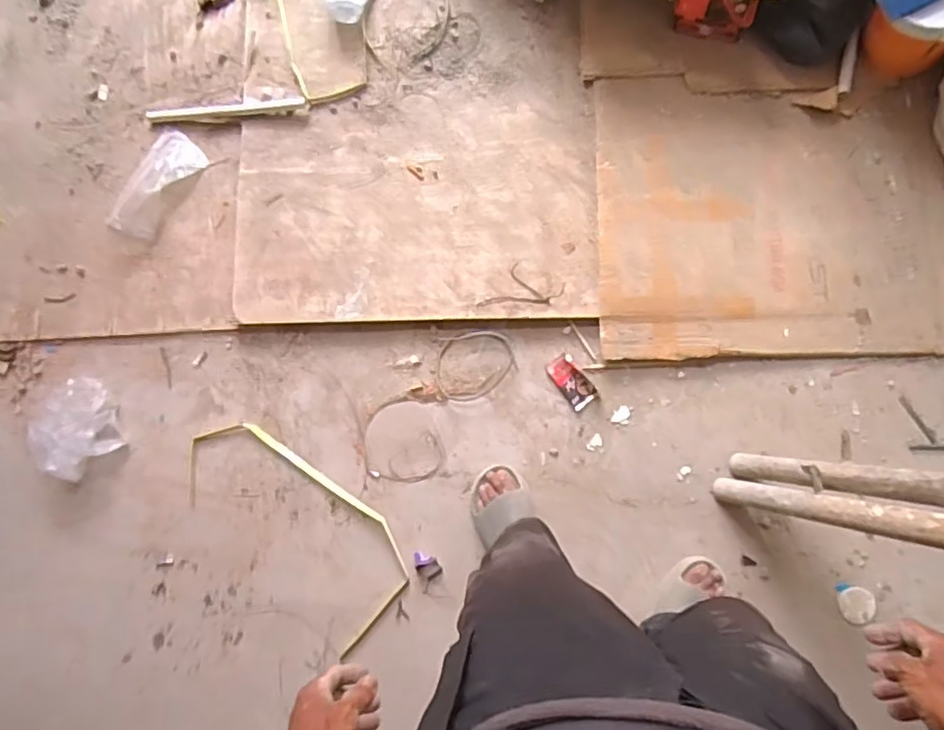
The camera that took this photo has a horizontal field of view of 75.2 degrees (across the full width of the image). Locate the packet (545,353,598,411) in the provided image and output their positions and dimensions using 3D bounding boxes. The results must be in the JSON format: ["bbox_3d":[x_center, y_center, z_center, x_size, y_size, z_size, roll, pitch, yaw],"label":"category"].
[{"bbox_3d":[0.196,0.031,1.192,0.056,0.008,0.108,-35,84,2],"label":"packet"}]

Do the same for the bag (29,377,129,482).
[{"bbox_3d":[-0.807,0.130,1.246,0.190,0.095,0.156,-36,84,2],"label":"bag"}]

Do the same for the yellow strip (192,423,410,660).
[{"bbox_3d":[-0.355,0.304,1.195,0.507,0.026,0.234,38,90,6],"label":"yellow strip"}]

